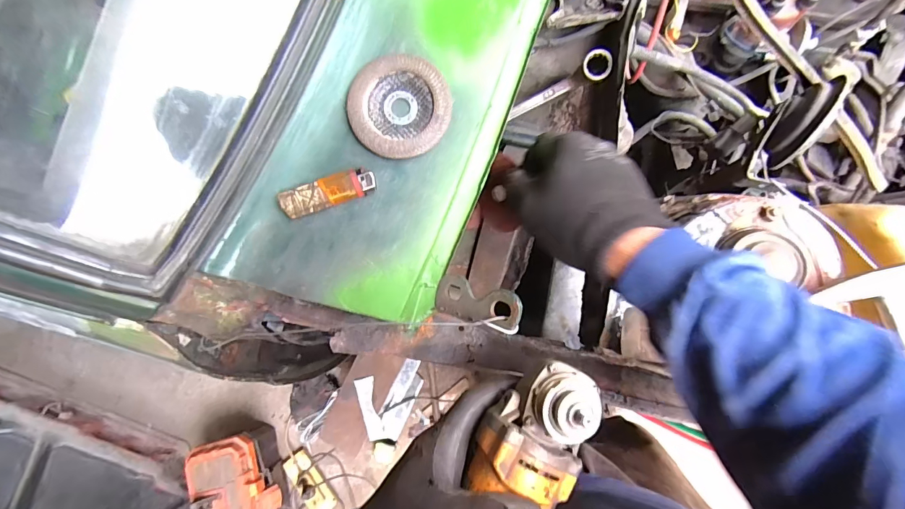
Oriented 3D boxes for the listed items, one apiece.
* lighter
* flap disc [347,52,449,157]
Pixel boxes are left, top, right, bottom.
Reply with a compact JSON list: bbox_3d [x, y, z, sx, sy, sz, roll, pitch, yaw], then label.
[{"bbox_3d":[-0.102,-0.052,0.333,0.077,0.015,0.023,-18,83,3],"label":"lighter"},{"bbox_3d":[-0.043,-0.122,0.336,0.083,0.013,0.083,0,92,0],"label":"flap disc"}]

